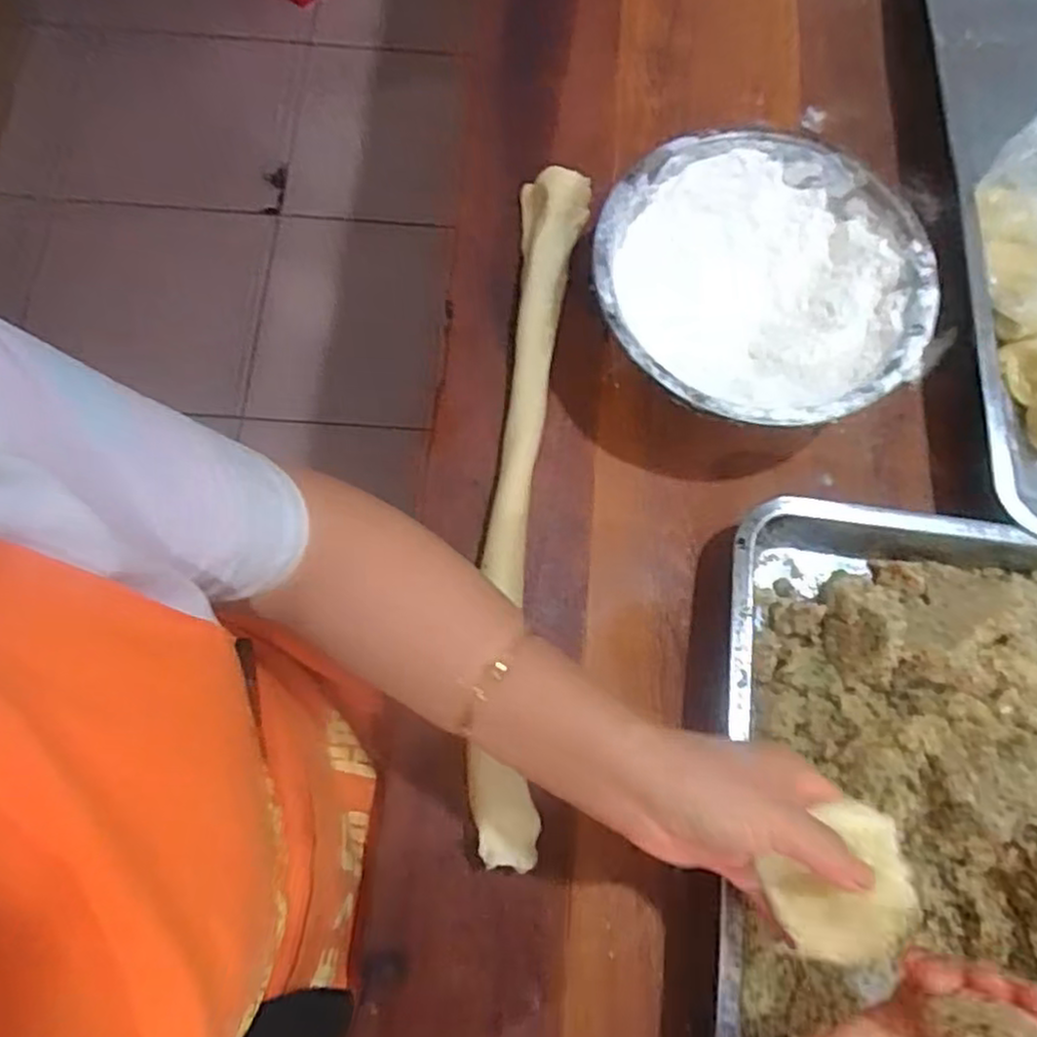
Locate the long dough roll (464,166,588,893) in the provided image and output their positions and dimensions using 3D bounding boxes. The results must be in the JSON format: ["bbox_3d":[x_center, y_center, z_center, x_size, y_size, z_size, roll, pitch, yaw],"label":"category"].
[{"bbox_3d":[0.007,-0.030,0.509,0.049,0.029,0.491,5,73,2],"label":"long dough roll"}]

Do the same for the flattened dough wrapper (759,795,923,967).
[{"bbox_3d":[0.156,0.178,0.353,0.067,0.010,0.061,-34,67,14],"label":"flattened dough wrapper"}]

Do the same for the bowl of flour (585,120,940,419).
[{"bbox_3d":[0.163,-0.158,0.518,0.215,0.071,0.217,1,74,-2],"label":"bowl of flour"}]

